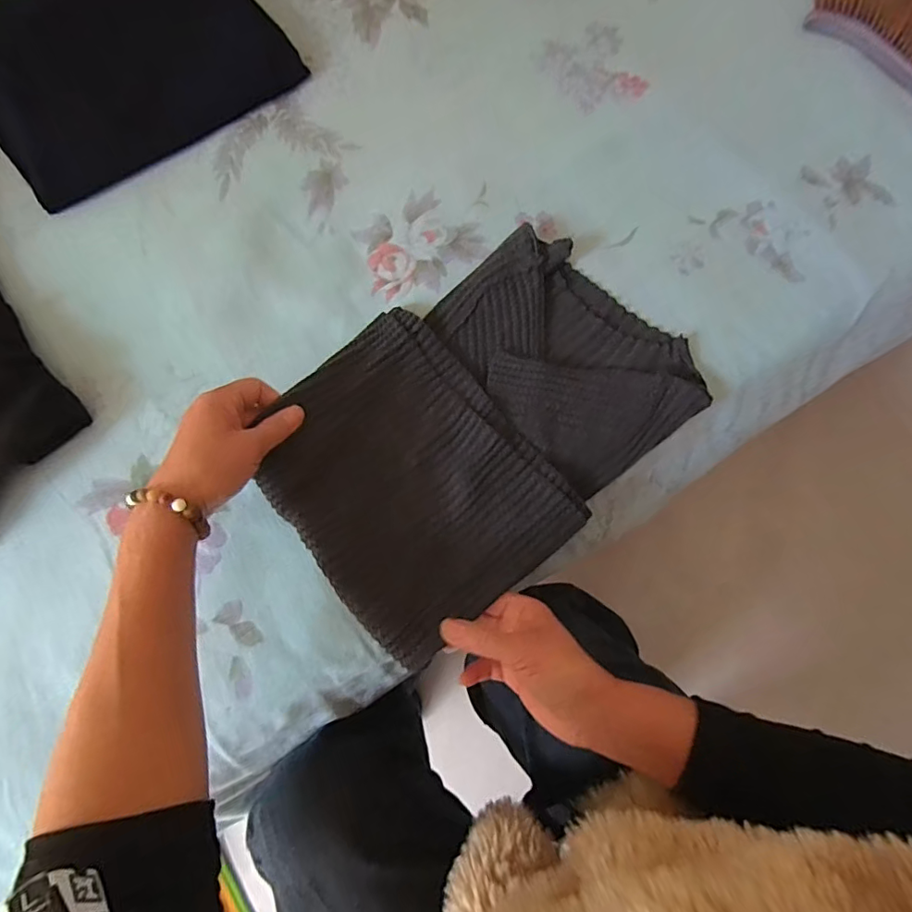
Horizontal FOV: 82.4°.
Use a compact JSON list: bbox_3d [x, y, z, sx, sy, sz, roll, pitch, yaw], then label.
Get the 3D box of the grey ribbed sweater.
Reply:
[{"bbox_3d":[0.020,-0.033,0.444,0.346,0.024,0.233,-39,79,-12],"label":"grey ribbed sweater"}]

